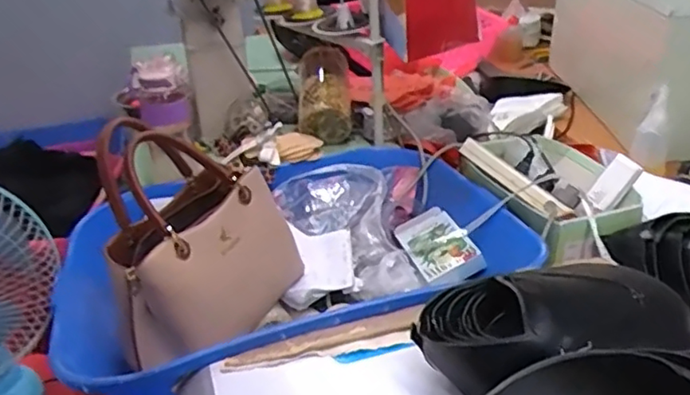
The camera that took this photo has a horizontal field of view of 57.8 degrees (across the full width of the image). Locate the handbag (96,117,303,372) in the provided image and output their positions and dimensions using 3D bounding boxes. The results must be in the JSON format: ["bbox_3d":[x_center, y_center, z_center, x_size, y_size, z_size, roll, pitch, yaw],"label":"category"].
[{"bbox_3d":[-0.186,0.061,0.818,0.232,0.229,0.118,-22,34,-29],"label":"handbag"}]

